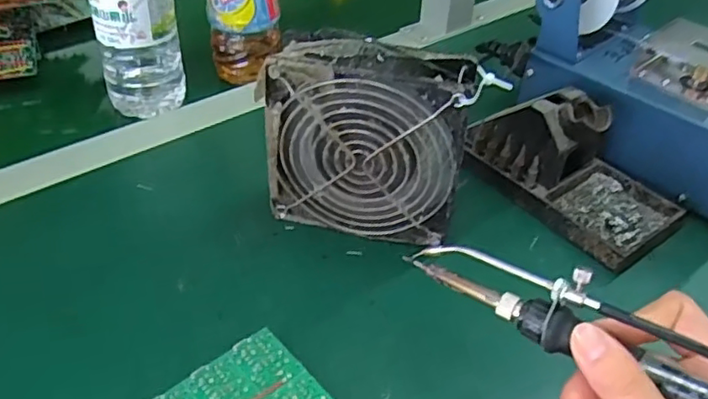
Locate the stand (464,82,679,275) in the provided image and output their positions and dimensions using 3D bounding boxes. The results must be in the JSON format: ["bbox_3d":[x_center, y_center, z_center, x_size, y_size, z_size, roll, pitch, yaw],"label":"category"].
[{"bbox_3d":[0.156,-0.031,0.434,0.080,0.065,0.147,-25,48,-29],"label":"stand"}]

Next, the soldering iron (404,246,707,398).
[{"bbox_3d":[0.112,0.058,0.263,0.208,0.031,0.023,26,45,33],"label":"soldering iron"}]

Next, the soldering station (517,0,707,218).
[{"bbox_3d":[0.229,-0.092,0.466,0.109,0.139,0.197,-30,50,-33],"label":"soldering station"}]

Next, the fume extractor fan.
[{"bbox_3d":[0.007,-0.034,0.390,0.118,0.124,0.041,9,41,8],"label":"fume extractor fan"}]

